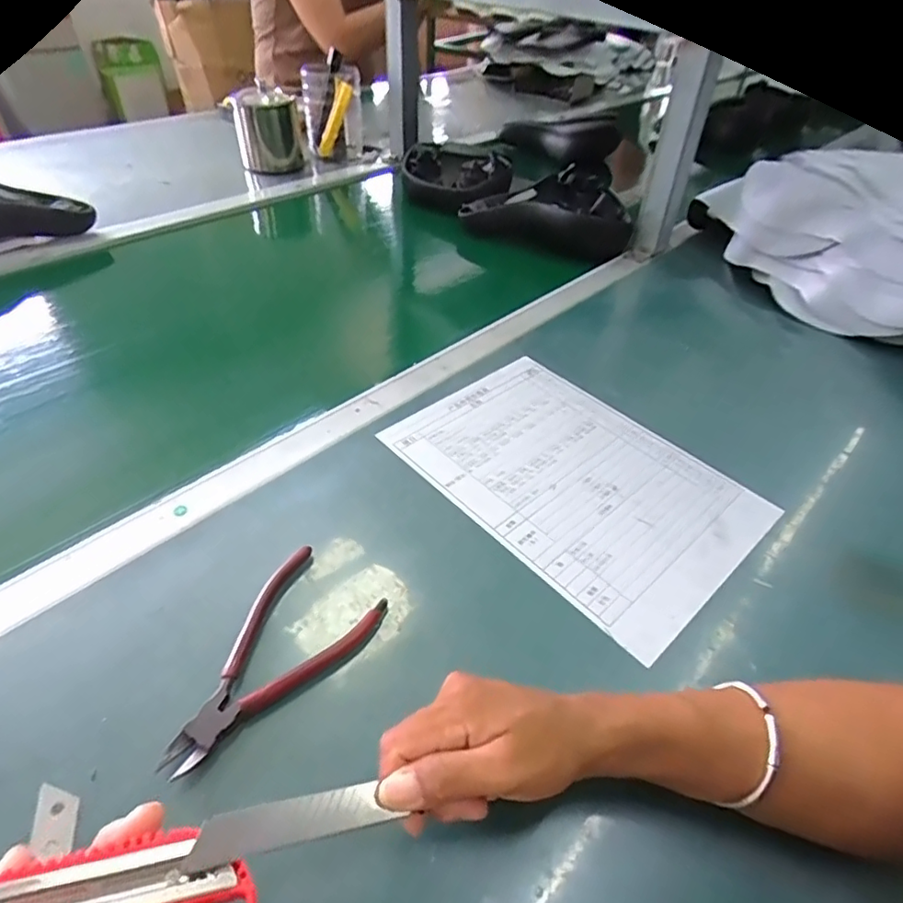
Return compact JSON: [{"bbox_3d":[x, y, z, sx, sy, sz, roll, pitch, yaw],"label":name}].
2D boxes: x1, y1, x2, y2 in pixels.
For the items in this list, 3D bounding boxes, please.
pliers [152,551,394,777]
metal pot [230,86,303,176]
[{"bbox_3d":[-0.115,0.128,0.354,0.072,0.019,0.145,27,48,22],"label":"pliers"},{"bbox_3d":[-0.329,-0.583,1.026,0.108,0.125,0.092,-6,44,-10],"label":"metal pot"}]

